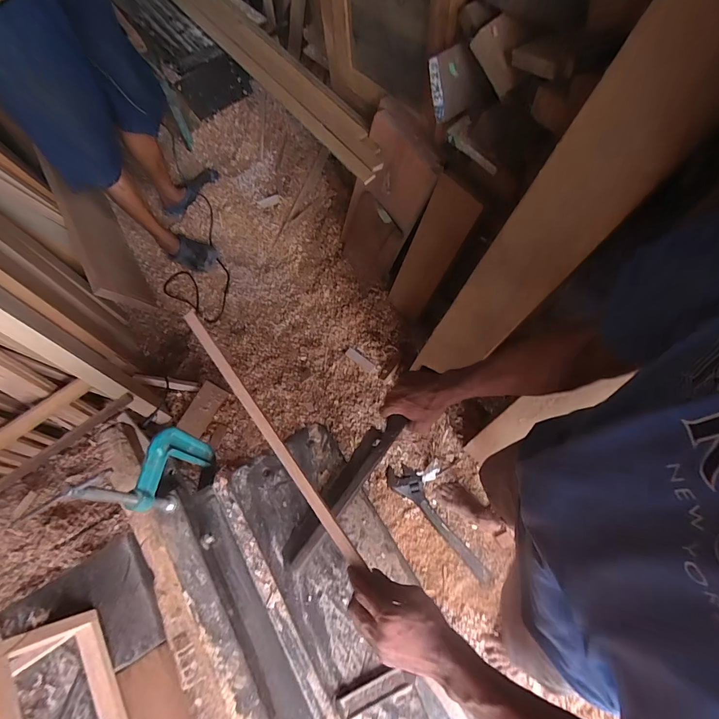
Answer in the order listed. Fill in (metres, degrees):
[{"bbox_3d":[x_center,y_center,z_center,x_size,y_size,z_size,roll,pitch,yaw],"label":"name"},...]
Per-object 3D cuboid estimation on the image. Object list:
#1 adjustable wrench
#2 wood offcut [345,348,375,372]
[{"bbox_3d":[0.262,0.521,1.217,0.098,0.036,0.448,-41,70,-14],"label":"adjustable wrench"},{"bbox_3d":[0.001,0.001,1.427,0.121,0.009,0.033,36,73,17],"label":"wood offcut"}]

